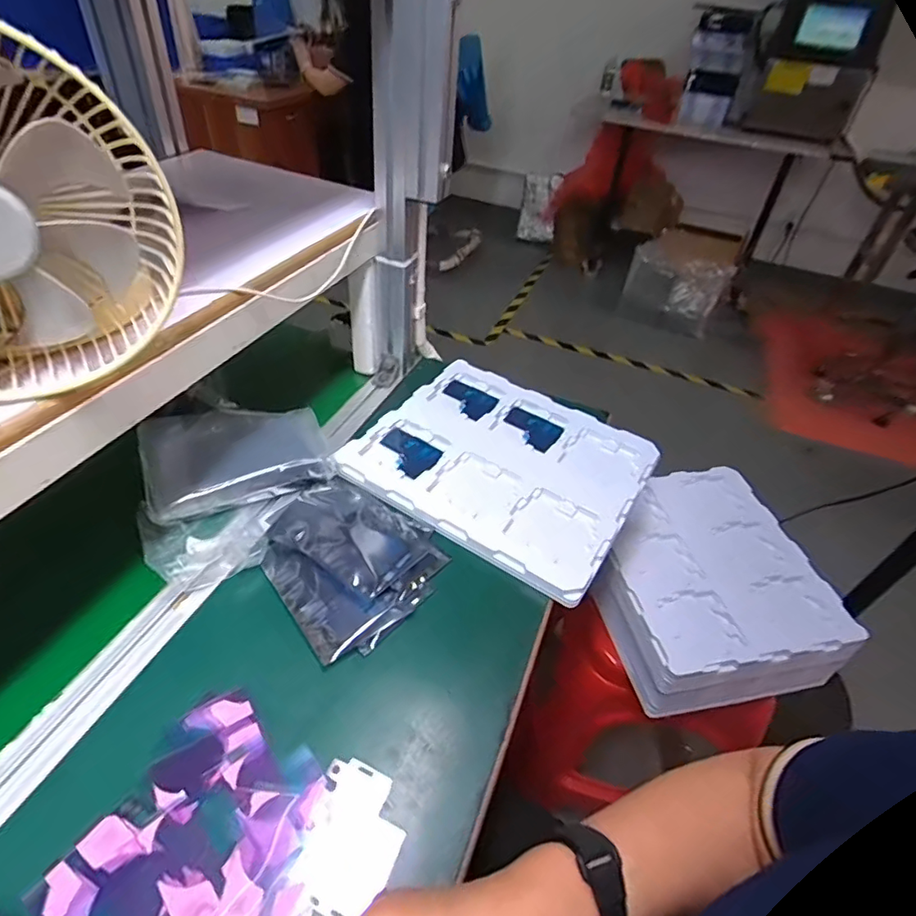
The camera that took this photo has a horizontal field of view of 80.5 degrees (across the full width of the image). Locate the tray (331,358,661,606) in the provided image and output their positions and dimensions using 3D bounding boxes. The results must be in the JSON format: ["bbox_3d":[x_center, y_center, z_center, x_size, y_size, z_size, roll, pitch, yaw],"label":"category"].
[{"bbox_3d":[0.059,-0.002,0.674,0.318,0.018,0.285,26,47,19],"label":"tray"}]

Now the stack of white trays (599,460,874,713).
[{"bbox_3d":[0.358,0.181,0.810,0.276,0.116,0.327,-3,44,-11],"label":"stack of white trays"}]

